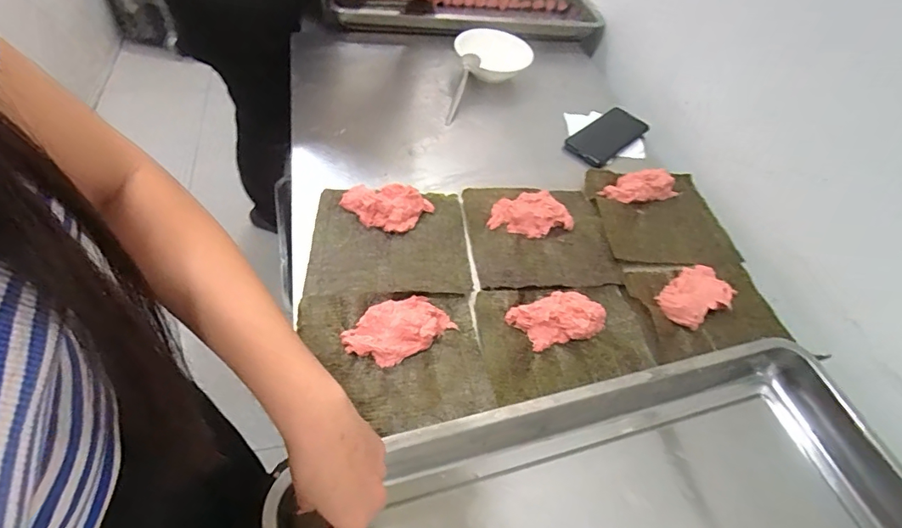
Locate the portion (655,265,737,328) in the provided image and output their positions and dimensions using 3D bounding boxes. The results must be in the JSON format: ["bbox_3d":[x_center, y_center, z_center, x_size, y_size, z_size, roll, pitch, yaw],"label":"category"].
[{"bbox_3d":[0.313,0.039,0.611,0.098,0.022,0.061,-24,59,-26],"label":"portion"}]

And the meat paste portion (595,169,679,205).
[{"bbox_3d":[0.294,-0.120,0.739,0.126,0.035,0.045,-5,52,-14],"label":"meat paste portion"}]

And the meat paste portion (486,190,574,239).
[{"bbox_3d":[0.109,-0.070,0.677,0.113,0.030,0.068,-9,53,-16],"label":"meat paste portion"}]

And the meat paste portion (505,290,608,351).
[{"bbox_3d":[0.129,0.062,0.566,0.108,0.026,0.062,-17,56,-22],"label":"meat paste portion"}]

